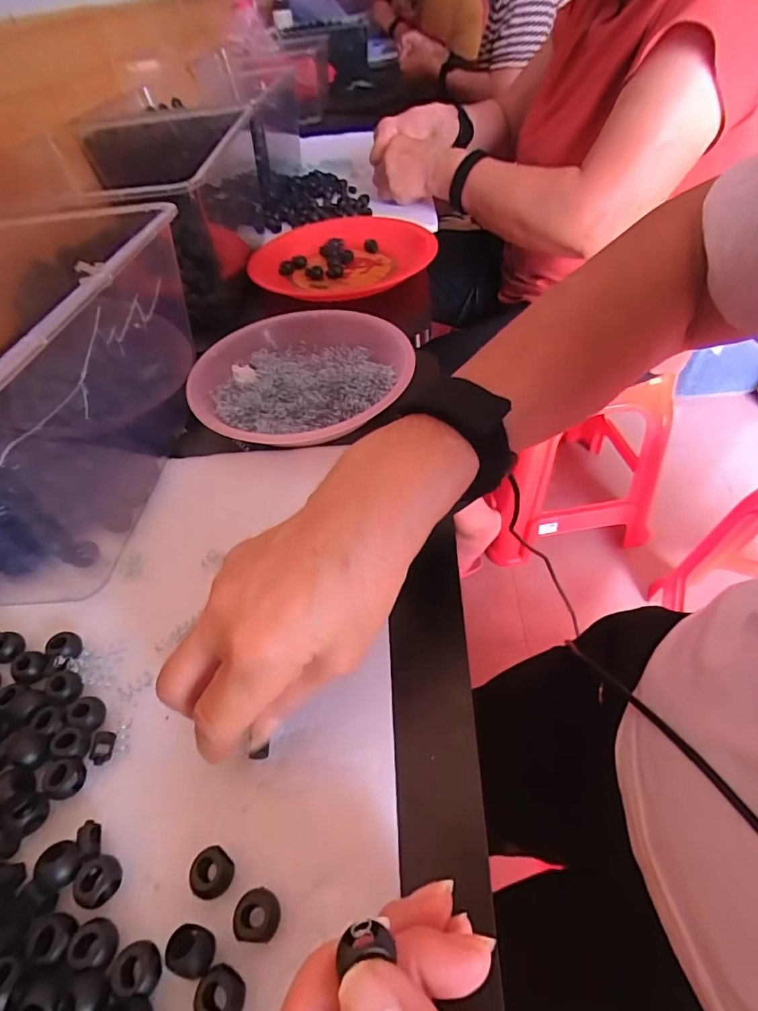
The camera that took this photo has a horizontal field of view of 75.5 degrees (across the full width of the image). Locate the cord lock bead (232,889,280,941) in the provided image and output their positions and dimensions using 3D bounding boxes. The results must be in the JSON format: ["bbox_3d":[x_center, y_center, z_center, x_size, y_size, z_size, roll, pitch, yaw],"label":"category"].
[{"bbox_3d":[-0.047,0.162,0.194,0.016,0.014,0.016,-3,49,4],"label":"cord lock bead"}]

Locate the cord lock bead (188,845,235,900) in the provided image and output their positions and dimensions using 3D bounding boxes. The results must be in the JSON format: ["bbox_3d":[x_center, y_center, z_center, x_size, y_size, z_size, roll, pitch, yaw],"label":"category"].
[{"bbox_3d":[-0.069,0.154,0.205,0.016,0.014,0.015,-3,49,4],"label":"cord lock bead"}]

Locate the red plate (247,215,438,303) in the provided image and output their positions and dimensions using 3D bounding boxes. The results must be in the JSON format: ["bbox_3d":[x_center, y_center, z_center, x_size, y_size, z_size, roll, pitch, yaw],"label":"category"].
[{"bbox_3d":[-0.046,-0.304,0.609,0.215,0.032,0.215,-3,49,4],"label":"red plate"}]

